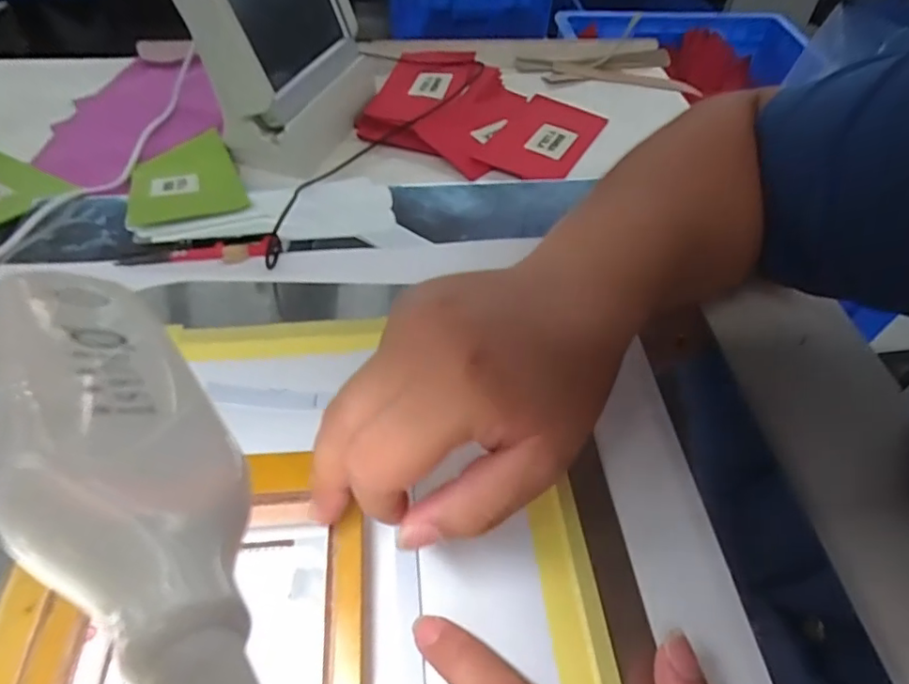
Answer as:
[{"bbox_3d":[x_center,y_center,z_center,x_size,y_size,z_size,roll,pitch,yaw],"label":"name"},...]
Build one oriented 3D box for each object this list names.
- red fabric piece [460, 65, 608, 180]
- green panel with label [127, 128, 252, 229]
[{"bbox_3d":[0.059,-0.203,0.534,0.134,0.018,0.164,27,53,12],"label":"red fabric piece"},{"bbox_3d":[-0.210,-0.125,0.434,0.081,0.009,0.113,-18,53,-16],"label":"green panel with label"}]

